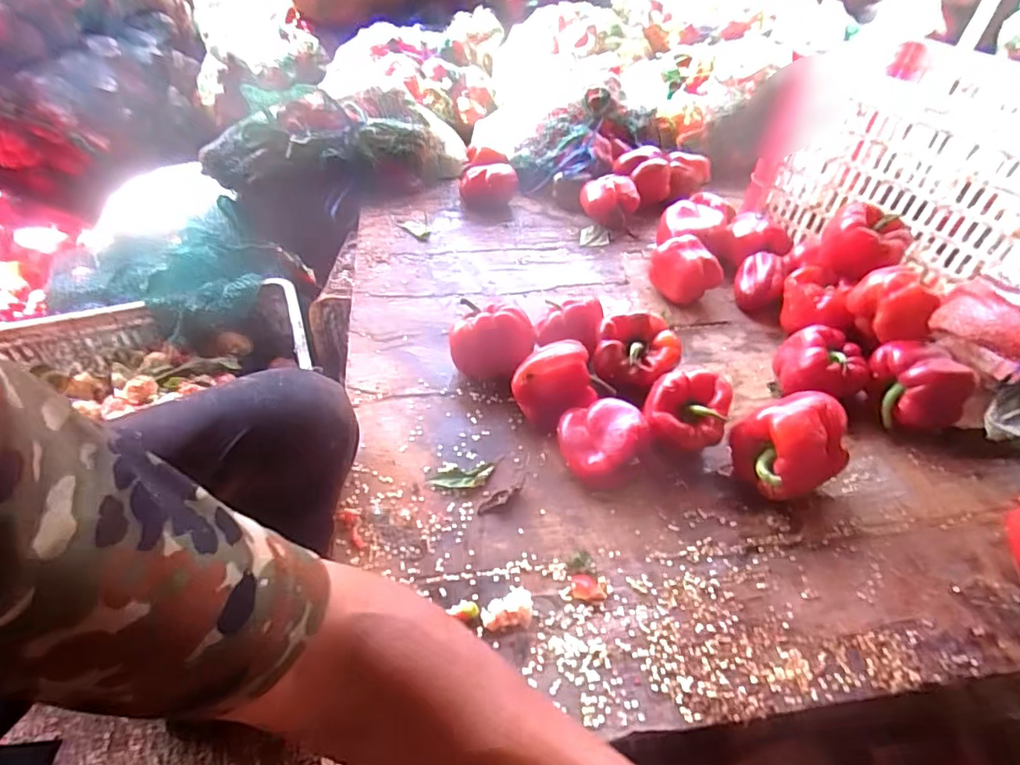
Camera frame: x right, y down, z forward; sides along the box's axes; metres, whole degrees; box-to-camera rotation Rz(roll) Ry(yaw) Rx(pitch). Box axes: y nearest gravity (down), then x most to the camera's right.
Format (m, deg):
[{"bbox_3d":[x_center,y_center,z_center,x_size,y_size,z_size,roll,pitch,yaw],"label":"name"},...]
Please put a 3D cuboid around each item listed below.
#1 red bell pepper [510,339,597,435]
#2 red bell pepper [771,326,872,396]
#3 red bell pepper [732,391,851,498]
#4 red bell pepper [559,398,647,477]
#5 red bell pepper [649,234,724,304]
[{"bbox_3d":[0.055,0.001,0.626,0.087,0.082,0.085,29,49,23],"label":"red bell pepper"},{"bbox_3d":[0.381,-0.016,0.675,0.095,0.076,0.082,7,44,3],"label":"red bell pepper"},{"bbox_3d":[0.285,0.072,0.562,0.104,0.097,0.075,-4,45,-9],"label":"red bell pepper"},{"bbox_3d":[0.094,0.060,0.575,0.085,0.067,0.069,12,44,7],"label":"red bell pepper"},{"bbox_3d":[0.250,-0.160,0.804,0.072,0.080,0.095,-30,53,-30],"label":"red bell pepper"}]

